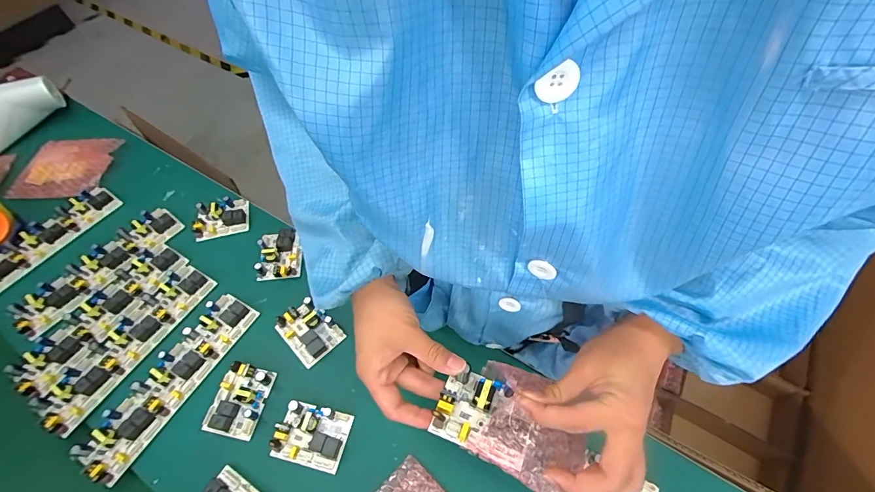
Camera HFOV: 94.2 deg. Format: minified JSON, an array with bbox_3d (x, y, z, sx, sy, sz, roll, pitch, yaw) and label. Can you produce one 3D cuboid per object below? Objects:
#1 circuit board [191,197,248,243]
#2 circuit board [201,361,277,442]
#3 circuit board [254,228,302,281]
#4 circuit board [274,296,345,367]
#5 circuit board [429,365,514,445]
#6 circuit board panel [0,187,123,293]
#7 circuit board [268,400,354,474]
[{"bbox_3d":[-0.352,-0.048,0.657,0.084,0.026,0.064,-12,56,-6],"label":"circuit board"},{"bbox_3d":[-0.245,0.188,0.500,0.060,0.028,0.081,9,57,8],"label":"circuit board"},{"bbox_3d":[-0.240,0.011,0.614,0.060,0.023,0.082,-9,56,-4],"label":"circuit board"},{"bbox_3d":[-0.175,0.112,0.546,0.080,0.027,0.061,38,65,24],"label":"circuit board"},{"bbox_3d":[0.026,0.136,0.348,0.049,0.026,0.063,26,60,18],"label":"circuit board"},{"bbox_3d":[-0.640,-0.009,0.649,0.073,0.015,0.242,26,64,18],"label":"circuit board panel"},{"bbox_3d":[-0.149,0.220,0.476,0.081,0.022,0.063,11,57,9],"label":"circuit board"}]

